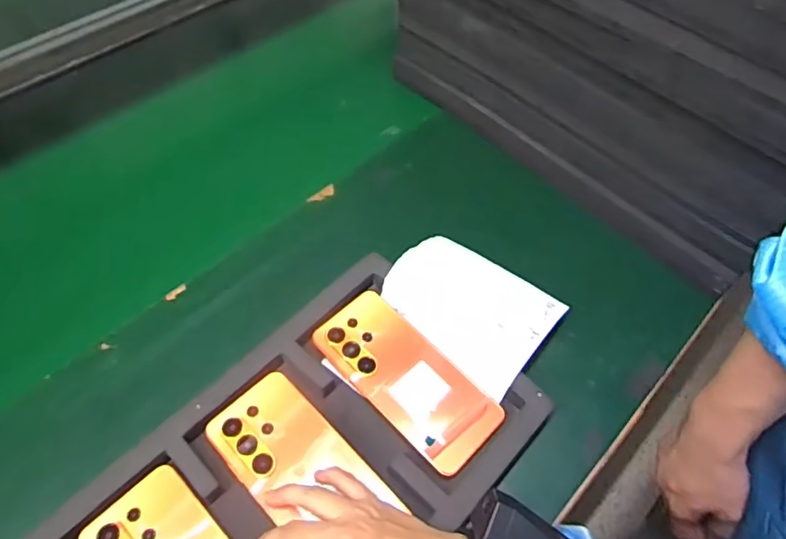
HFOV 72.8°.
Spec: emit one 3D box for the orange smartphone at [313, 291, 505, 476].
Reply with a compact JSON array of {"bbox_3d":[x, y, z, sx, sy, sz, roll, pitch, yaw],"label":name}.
[{"bbox_3d":[0.012,0.091,0.468,0.170,0.012,0.079,40,63,23],"label":"orange smartphone"}]

